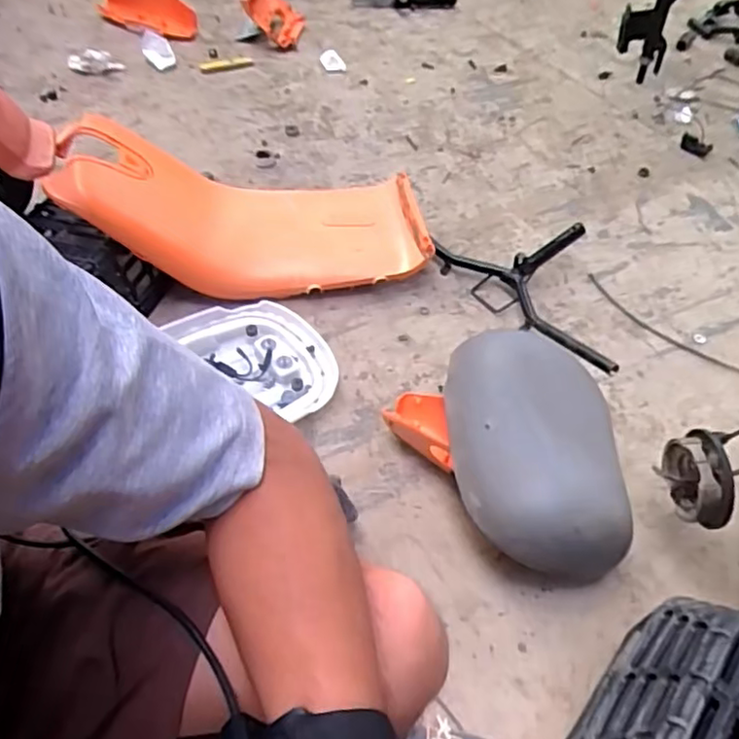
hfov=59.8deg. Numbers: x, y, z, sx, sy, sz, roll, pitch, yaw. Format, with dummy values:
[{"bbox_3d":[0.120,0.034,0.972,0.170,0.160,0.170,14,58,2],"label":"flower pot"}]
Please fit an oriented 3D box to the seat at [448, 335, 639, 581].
[{"bbox_3d":[0.221,0.120,0.929,0.225,0.173,0.346,0,52,-6],"label":"seat"}]

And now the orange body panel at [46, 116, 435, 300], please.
[{"bbox_3d":[-0.216,-0.285,1.191,0.643,0.157,0.276,4,50,-21],"label":"orange body panel"}]

